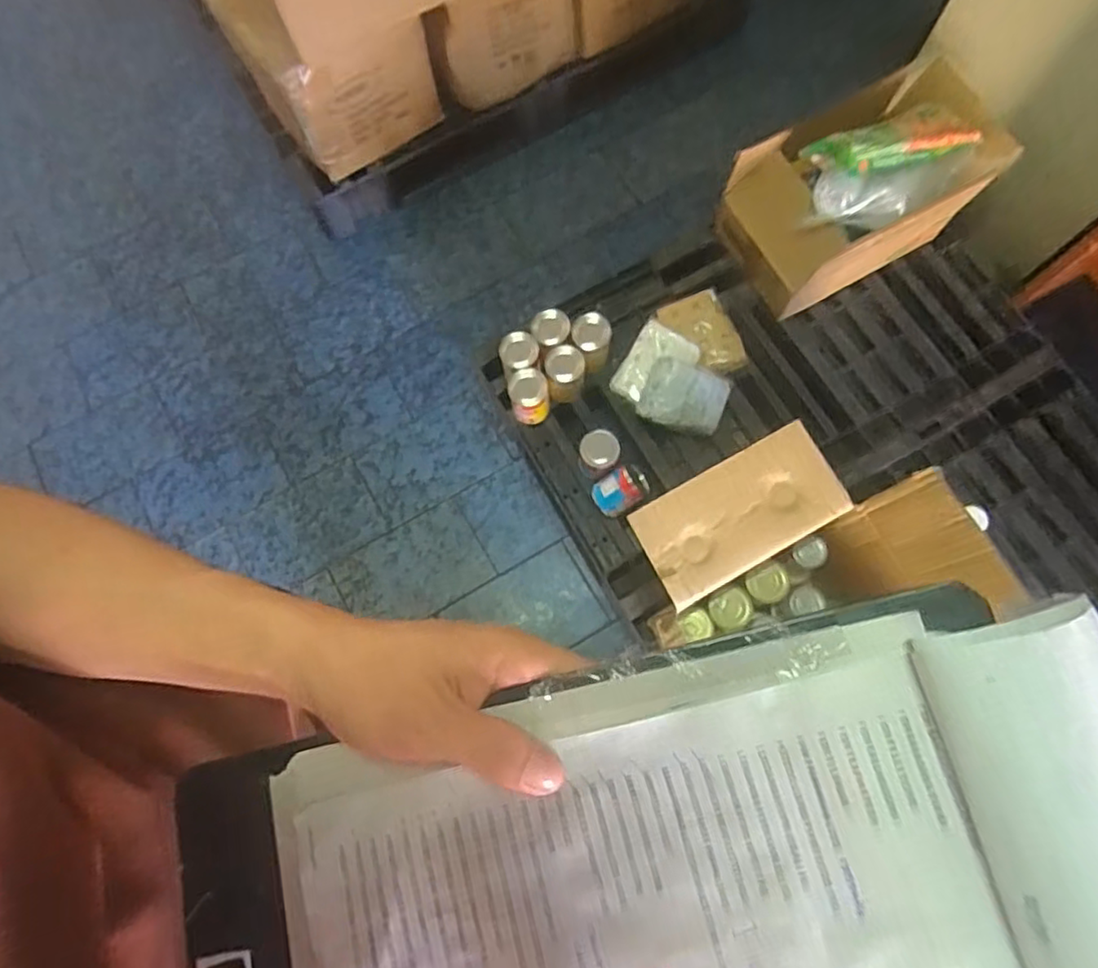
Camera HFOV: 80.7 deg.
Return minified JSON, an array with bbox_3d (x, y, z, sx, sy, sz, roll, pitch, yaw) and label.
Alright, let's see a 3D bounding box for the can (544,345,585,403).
[{"bbox_3d":[0.031,-0.211,1.251,0.072,0.095,0.073,-1,74,3],"label":"can"}]

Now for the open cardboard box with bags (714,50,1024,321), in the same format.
[{"bbox_3d":[0.620,-0.599,1.237,0.511,0.258,0.285,-28,74,-5],"label":"open cardboard box with bags"}]

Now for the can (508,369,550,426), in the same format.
[{"bbox_3d":[-0.038,-0.170,1.246,0.072,0.100,0.076,-1,74,3],"label":"can"}]

